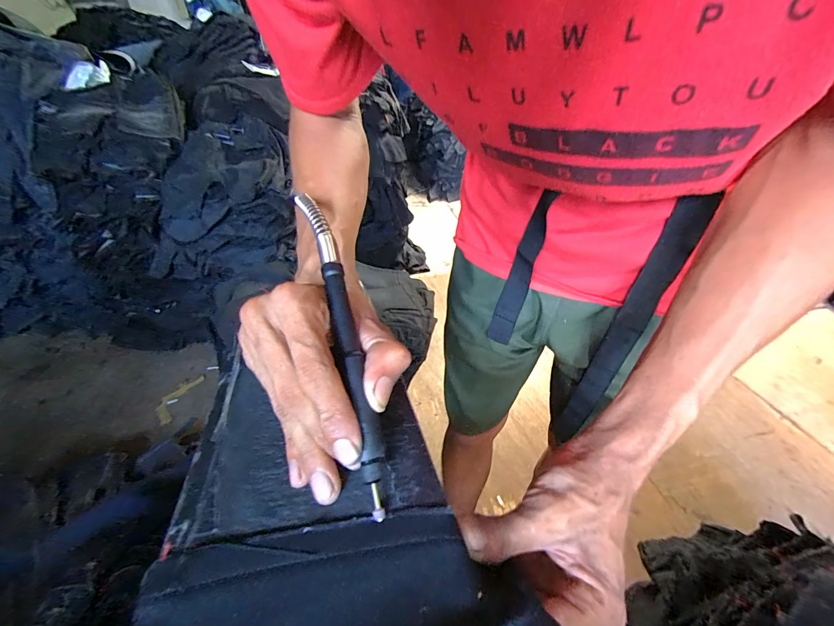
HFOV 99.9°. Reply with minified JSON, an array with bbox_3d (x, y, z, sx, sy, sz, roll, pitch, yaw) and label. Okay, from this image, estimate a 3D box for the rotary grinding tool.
[{"bbox_3d":[-0.047,0.004,0.213,0.014,0.019,0.213,-13,66,-14],"label":"rotary grinding tool"}]

